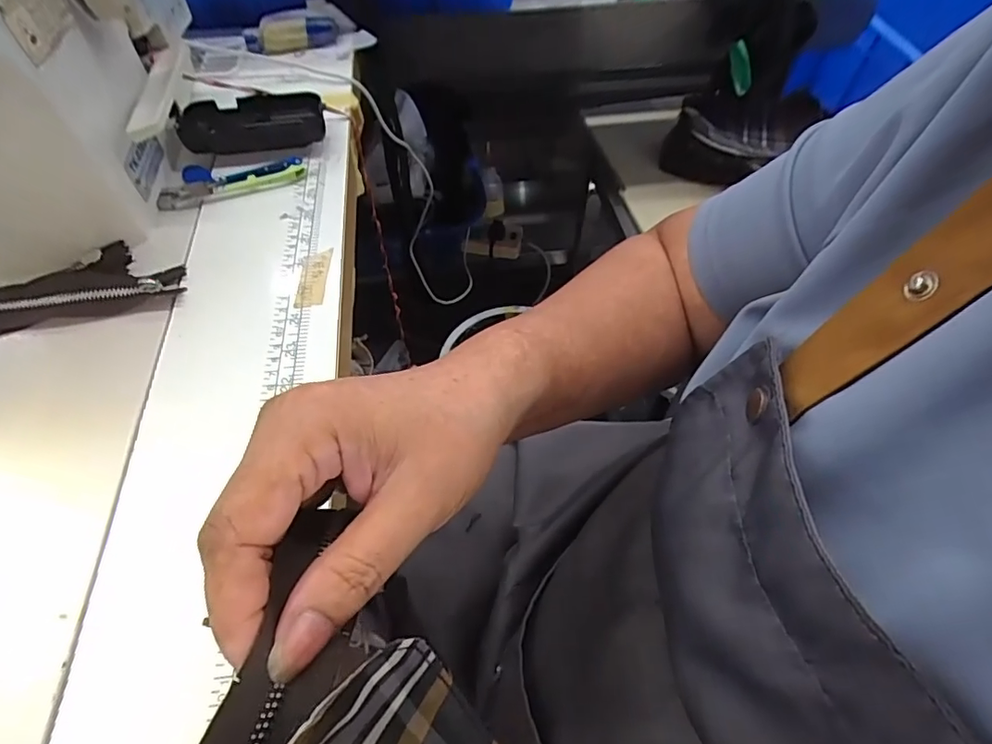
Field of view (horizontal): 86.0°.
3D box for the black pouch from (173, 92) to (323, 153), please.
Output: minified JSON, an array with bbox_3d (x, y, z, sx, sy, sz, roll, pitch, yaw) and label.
[{"bbox_3d":[-0.199,-0.206,0.437,0.108,0.023,0.053,-14,56,-10],"label":"black pouch"}]

